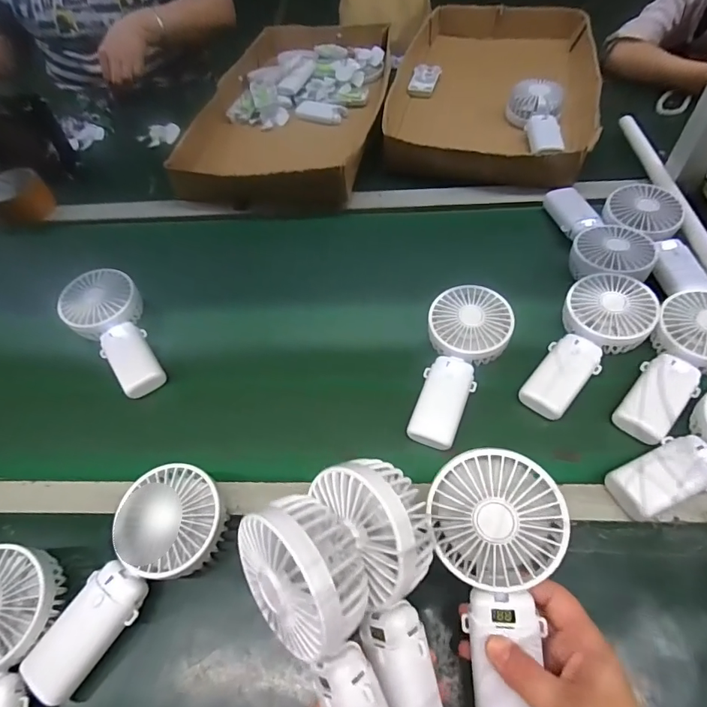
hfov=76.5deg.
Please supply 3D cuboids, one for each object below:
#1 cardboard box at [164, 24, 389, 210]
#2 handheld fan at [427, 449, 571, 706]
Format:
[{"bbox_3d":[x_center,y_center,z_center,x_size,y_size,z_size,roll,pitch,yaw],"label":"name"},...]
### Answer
[{"bbox_3d":[-0.104,-0.445,0.797,0.311,0.066,0.515,3,56,7],"label":"cardboard box"},{"bbox_3d":[0.095,0.159,0.301,0.080,0.041,0.184,-1,86,4],"label":"handheld fan"}]

